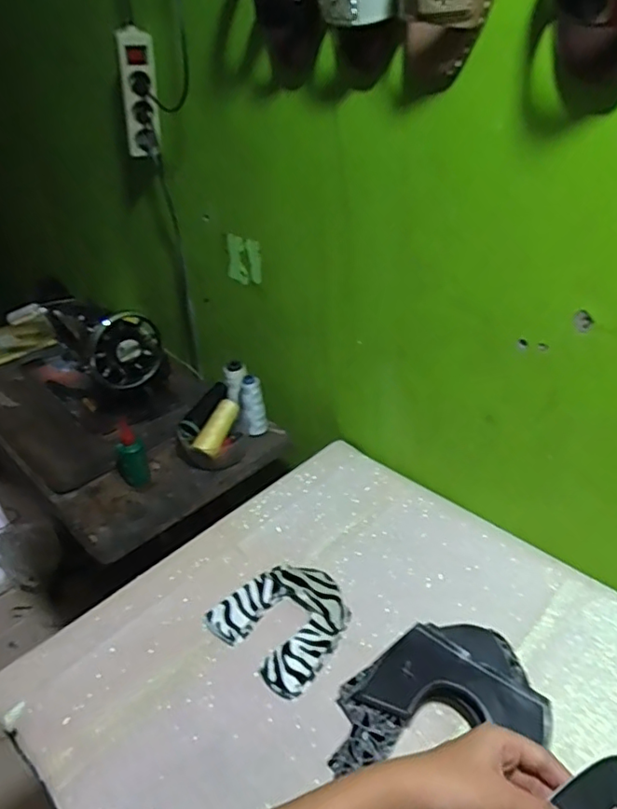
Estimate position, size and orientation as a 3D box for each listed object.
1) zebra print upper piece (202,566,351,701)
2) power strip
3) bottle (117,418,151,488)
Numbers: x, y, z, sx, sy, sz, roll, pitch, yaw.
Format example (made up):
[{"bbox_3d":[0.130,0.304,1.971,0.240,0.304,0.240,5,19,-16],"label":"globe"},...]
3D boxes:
[{"bbox_3d":[-0.025,0.266,0.711,0.148,0.022,0.156,-31,41,-34],"label":"zebra print upper piece"},{"bbox_3d":[-0.278,-0.506,0.938,0.057,0.223,0.042,-17,64,-19],"label":"power strip"},{"bbox_3d":[-0.297,0.086,0.946,0.044,0.113,0.042,22,42,35],"label":"bottle"}]

